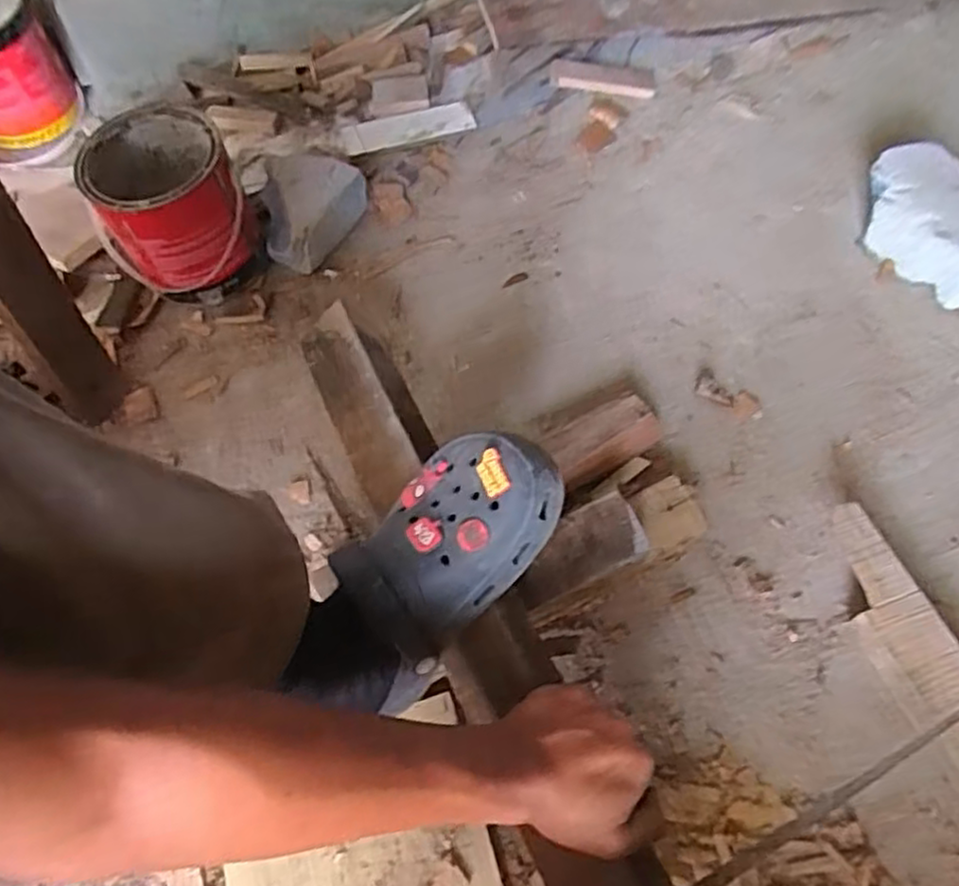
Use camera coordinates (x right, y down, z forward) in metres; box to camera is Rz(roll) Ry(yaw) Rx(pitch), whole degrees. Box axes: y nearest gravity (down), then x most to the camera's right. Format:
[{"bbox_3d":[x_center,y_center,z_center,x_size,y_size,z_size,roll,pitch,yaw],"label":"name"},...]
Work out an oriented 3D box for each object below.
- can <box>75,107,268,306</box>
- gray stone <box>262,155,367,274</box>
[{"bbox_3d":[-0.342,-0.263,0.809,0.153,0.170,0.160,-18,62,-7],"label":"can"},{"bbox_3d":[-0.204,-0.289,0.858,0.126,0.084,0.145,-10,61,-3],"label":"gray stone"}]

